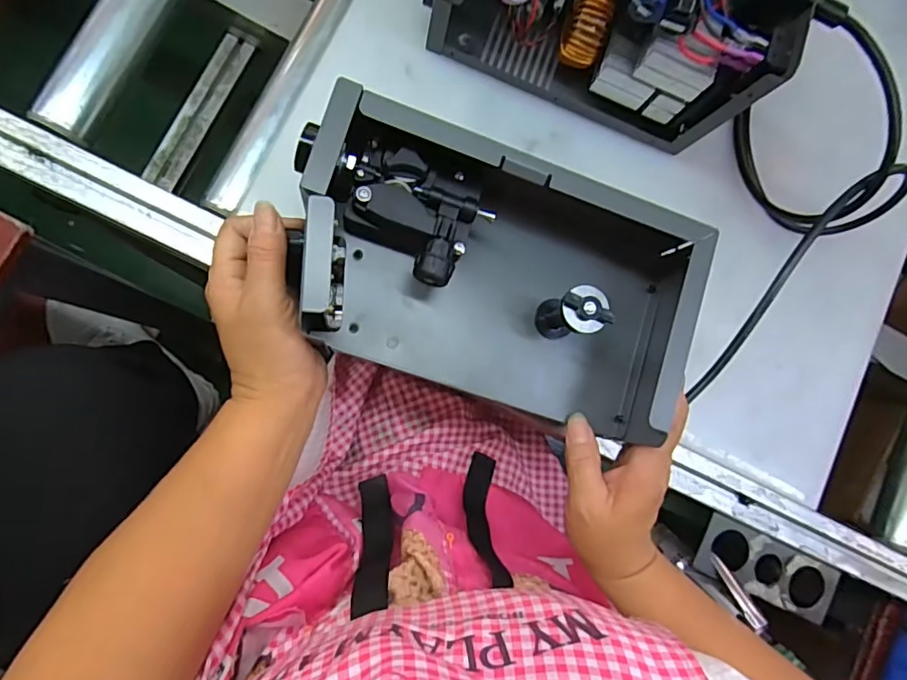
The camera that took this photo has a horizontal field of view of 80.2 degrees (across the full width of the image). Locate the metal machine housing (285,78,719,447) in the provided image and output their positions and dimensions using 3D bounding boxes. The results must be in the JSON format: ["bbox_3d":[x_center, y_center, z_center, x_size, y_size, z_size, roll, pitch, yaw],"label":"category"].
[{"bbox_3d":[0.039,-0.040,0.355,0.274,0.078,0.156,19,84,-8],"label":"metal machine housing"}]

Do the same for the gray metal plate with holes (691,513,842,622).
[{"bbox_3d":[0.298,0.217,0.509,0.141,0.008,0.055,26,83,-8],"label":"gray metal plate with holes"}]

